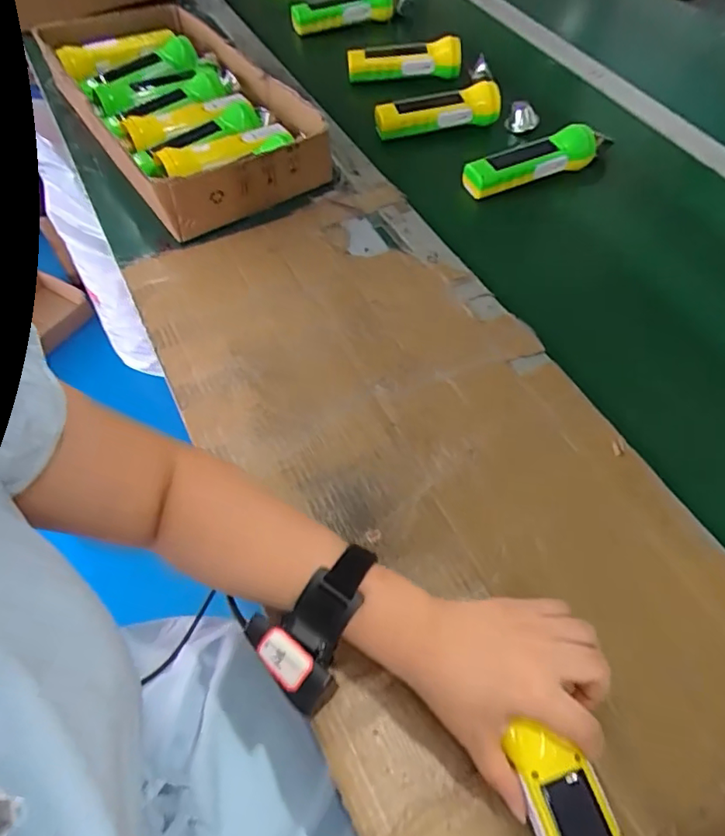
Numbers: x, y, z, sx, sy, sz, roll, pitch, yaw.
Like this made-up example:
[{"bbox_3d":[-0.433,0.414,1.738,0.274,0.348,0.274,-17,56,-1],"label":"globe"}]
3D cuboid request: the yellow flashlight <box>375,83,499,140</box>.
[{"bbox_3d":[0.103,-0.415,0.742,0.164,0.053,0.046,-14,59,-11],"label":"yellow flashlight"}]

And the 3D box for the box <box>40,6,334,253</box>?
[{"bbox_3d":[-0.237,-0.396,0.711,0.217,0.080,0.426,-30,63,-19],"label":"box"}]

